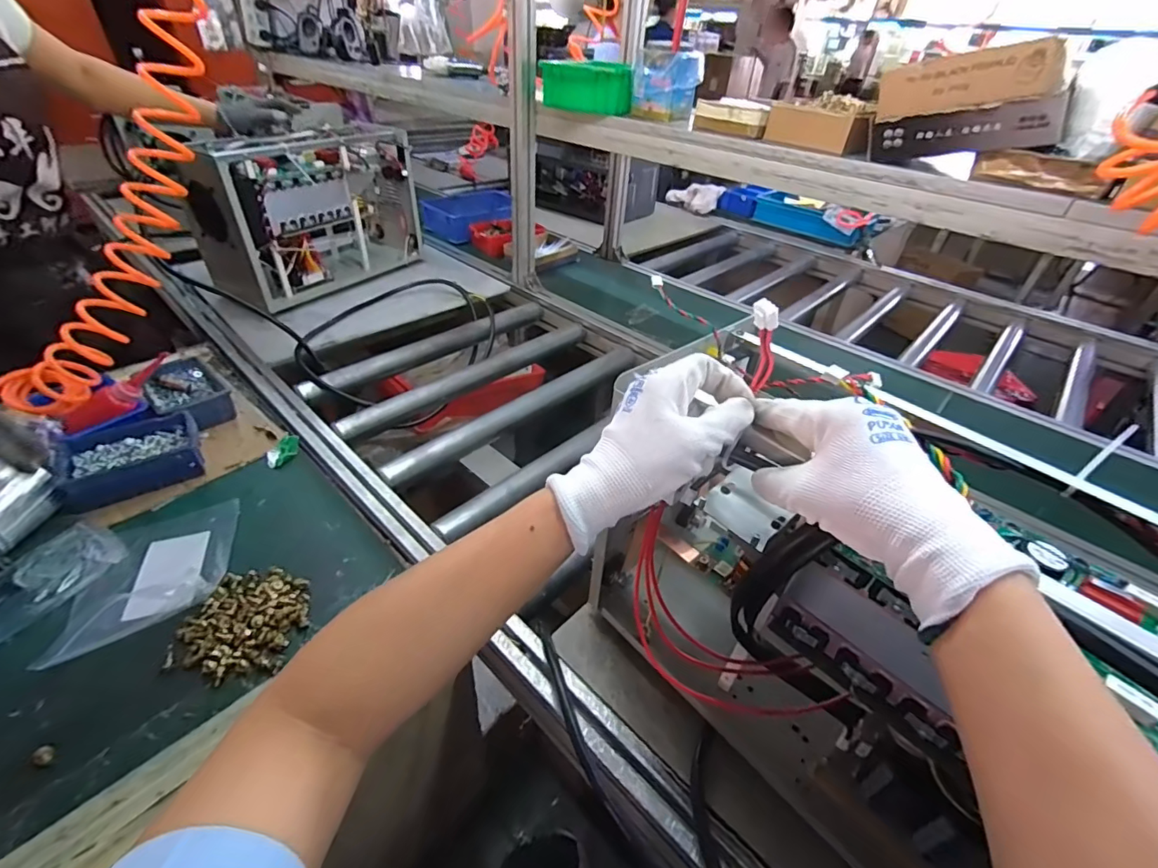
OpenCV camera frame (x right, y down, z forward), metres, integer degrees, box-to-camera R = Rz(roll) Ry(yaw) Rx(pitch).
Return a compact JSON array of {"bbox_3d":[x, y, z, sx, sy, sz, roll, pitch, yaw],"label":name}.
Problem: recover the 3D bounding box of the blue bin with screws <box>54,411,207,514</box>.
[{"bbox_3d":[-0.574,0.032,0.644,0.142,0.049,0.091,-20,45,-27],"label":"blue bin with screws"}]

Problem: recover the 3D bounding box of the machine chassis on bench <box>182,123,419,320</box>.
[{"bbox_3d":[-0.608,-0.516,1.145,0.220,0.286,0.483,23,43,22],"label":"machine chassis on bench"}]

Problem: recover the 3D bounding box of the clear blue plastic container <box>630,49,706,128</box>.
[{"bbox_3d":[0.164,-0.639,0.909,0.096,0.104,0.093,28,45,27],"label":"clear blue plastic container"}]

